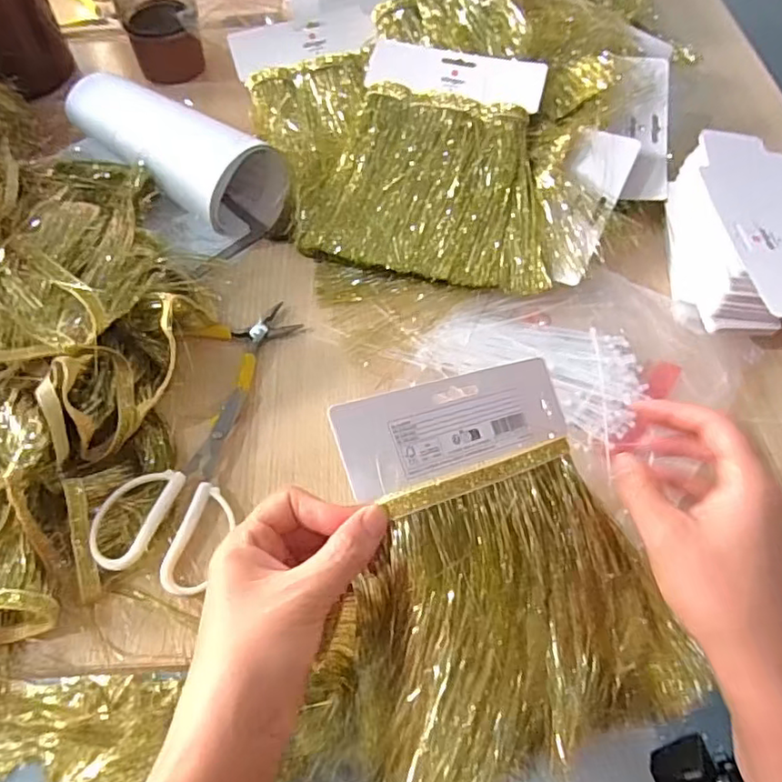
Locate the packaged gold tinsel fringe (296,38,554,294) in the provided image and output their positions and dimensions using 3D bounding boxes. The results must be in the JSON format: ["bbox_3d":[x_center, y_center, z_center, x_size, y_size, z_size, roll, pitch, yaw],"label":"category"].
[{"bbox_3d":[0.050,-0.209,0.541,0.210,0.015,0.240,14,73,8],"label":"packaged gold tinsel fringe"}]

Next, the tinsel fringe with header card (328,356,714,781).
[{"bbox_3d":[0.053,0.097,0.337,0.171,0.030,0.213,-11,78,-29],"label":"tinsel fringe with header card"}]

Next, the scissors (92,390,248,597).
[{"bbox_3d":[-0.136,0.056,0.413,0.075,0.018,0.145,16,60,8],"label":"scissors"}]

